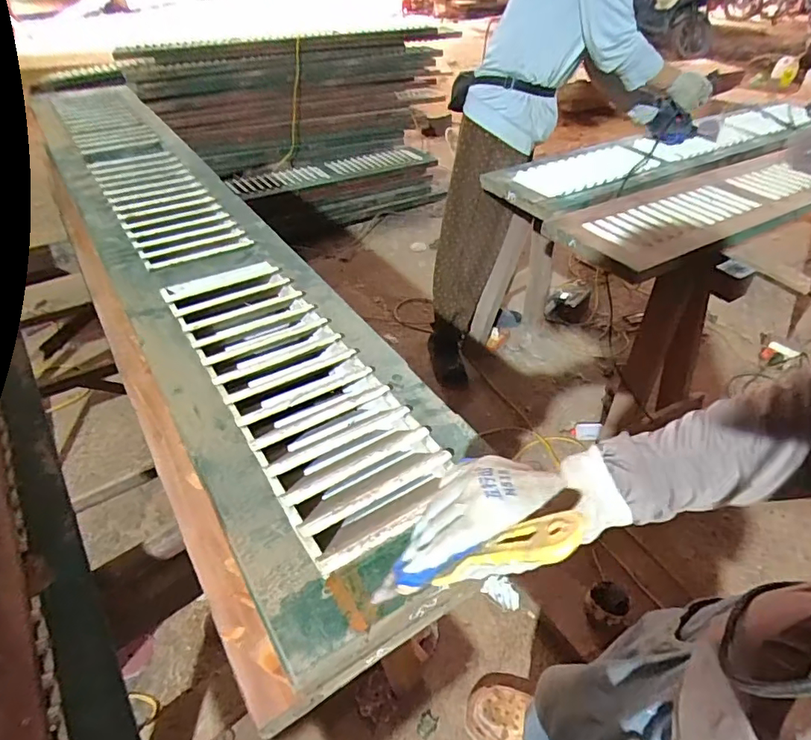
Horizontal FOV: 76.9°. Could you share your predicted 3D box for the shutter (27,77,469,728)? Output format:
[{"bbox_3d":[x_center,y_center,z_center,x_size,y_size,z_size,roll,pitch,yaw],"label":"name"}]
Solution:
[{"bbox_3d":[-0.428,-0.242,0.918,0.309,0.047,1.576,-23,48,-27],"label":"shutter"}]

